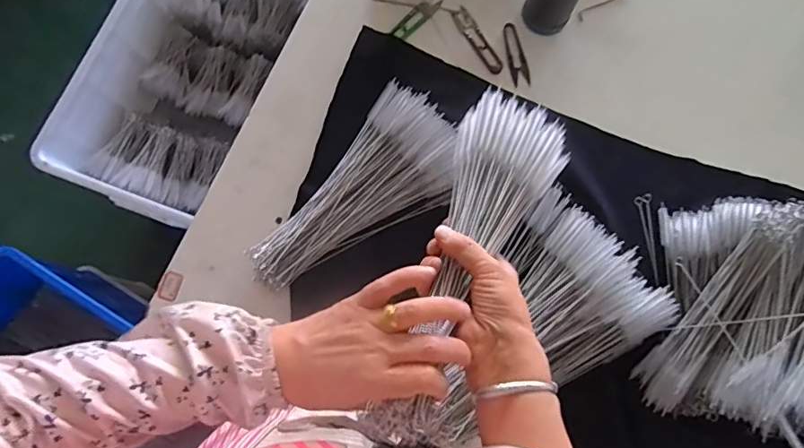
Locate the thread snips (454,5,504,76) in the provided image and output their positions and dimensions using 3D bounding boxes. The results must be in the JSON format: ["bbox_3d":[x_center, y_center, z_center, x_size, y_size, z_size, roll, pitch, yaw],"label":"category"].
[{"bbox_3d":[0.112,-0.272,0.755,0.026,0.005,0.114,-31,81,-8],"label":"thread snips"}]

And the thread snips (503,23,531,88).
[{"bbox_3d":[0.168,-0.248,0.750,0.028,0.006,0.098,-7,78,-3],"label":"thread snips"}]

